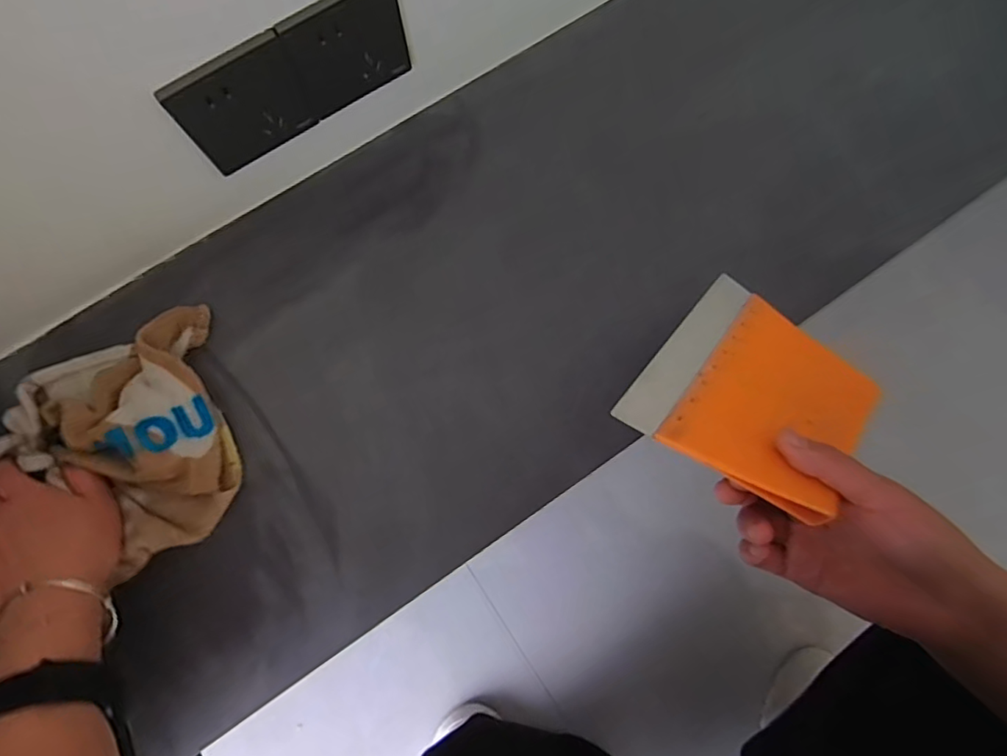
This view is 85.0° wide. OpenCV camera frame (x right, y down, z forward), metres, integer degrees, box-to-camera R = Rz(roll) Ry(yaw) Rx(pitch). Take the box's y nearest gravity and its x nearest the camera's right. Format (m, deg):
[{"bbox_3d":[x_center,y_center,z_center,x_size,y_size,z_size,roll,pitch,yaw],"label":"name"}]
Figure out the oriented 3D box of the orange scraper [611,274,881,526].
[{"bbox_3d":[0.158,0.007,0.337,0.122,0.011,0.165,35,52,16],"label":"orange scraper"}]

